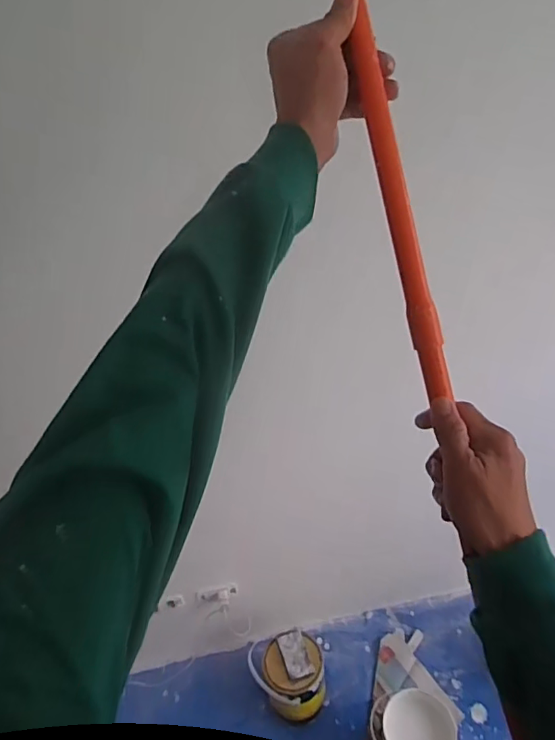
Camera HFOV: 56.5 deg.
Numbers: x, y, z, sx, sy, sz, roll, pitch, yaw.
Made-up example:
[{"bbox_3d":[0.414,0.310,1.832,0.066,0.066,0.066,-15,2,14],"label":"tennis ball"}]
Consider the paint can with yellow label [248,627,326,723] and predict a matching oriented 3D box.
[{"bbox_3d":[0.033,0.839,1.405,0.189,0.189,0.167,-15,36,-12],"label":"paint can with yellow label"}]

